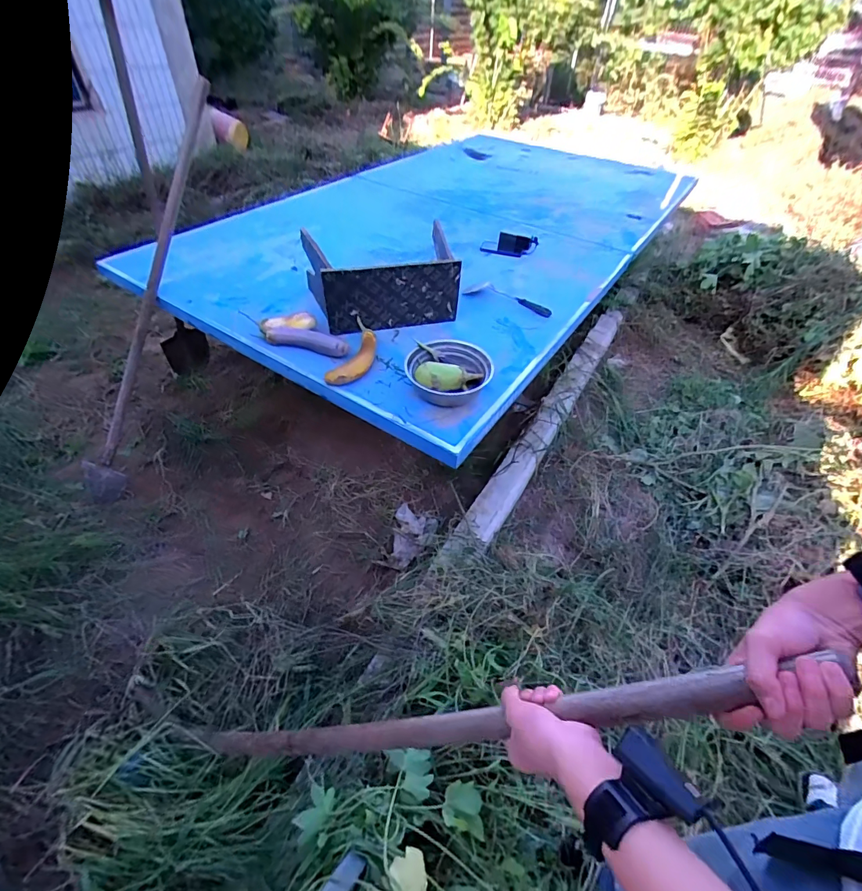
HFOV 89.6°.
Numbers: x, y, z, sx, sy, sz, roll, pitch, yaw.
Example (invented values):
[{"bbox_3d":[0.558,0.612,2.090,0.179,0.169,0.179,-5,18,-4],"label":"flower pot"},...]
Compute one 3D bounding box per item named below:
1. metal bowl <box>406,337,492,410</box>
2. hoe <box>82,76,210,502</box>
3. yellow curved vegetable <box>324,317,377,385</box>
[{"bbox_3d":[0.045,-0.194,1.133,0.215,0.085,0.203,2,46,-2],"label":"metal bowl"},{"bbox_3d":[-0.897,-0.432,1.367,0.130,1.338,0.083,24,10,15],"label":"hoe"},{"bbox_3d":[-0.201,-0.253,1.201,0.098,0.049,0.247,13,47,8],"label":"yellow curved vegetable"}]

